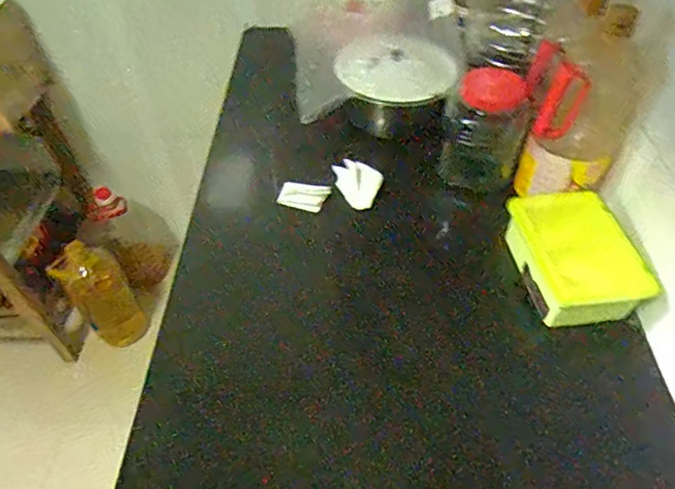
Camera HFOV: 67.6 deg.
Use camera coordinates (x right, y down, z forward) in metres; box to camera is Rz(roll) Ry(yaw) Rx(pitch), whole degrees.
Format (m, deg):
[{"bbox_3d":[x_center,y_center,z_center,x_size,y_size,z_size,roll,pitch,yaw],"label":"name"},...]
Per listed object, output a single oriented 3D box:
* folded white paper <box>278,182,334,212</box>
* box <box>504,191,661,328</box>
[{"bbox_3d":[-0.050,-0.068,0.753,0.073,0.032,0.033,7,51,6],"label":"folded white paper"},{"bbox_3d":[0.290,0.011,0.634,0.121,0.060,0.177,-9,51,-7],"label":"box"}]

